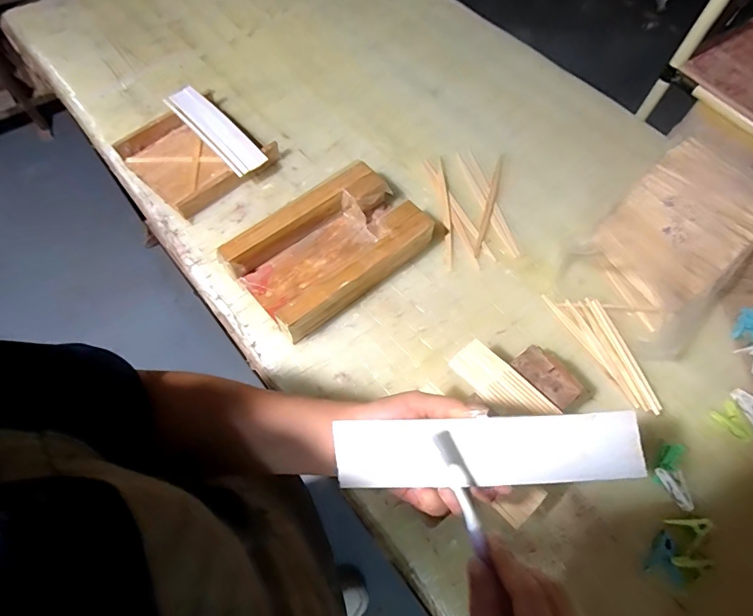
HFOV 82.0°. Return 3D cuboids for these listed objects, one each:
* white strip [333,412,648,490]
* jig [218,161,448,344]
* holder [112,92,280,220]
[{"bbox_3d":[0.090,0.113,0.343,0.240,0.007,0.052,-2,82,-1],"label":"white strip"},{"bbox_3d":[-0.061,-0.099,0.656,0.283,0.060,0.170,-36,71,-18],"label":"jig"},{"bbox_3d":[-0.308,-0.271,0.754,0.203,0.036,0.208,-41,72,-20],"label":"holder"}]

